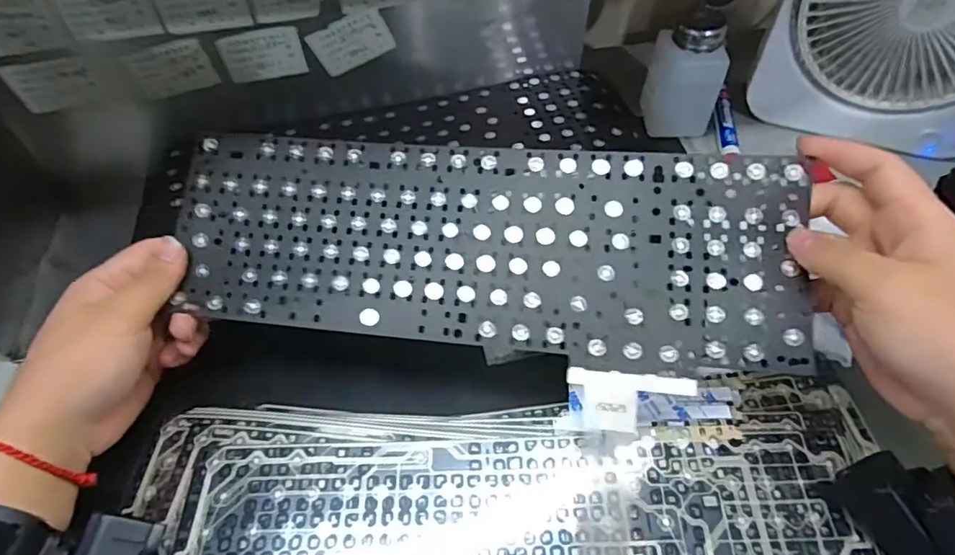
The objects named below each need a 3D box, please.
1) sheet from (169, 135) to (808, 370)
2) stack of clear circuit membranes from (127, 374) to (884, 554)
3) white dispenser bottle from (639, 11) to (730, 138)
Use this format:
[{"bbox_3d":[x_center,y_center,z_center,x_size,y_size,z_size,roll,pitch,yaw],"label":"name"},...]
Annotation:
[{"bbox_3d":[-0.002,-0.020,0.323,0.352,0.007,0.117,5,78,8],"label":"sheet"},{"bbox_3d":[0.018,0.139,0.303,0.404,0.032,0.168,1,53,2],"label":"stack of clear circuit membranes"},{"bbox_3d":[0.181,-0.174,0.481,0.058,0.097,0.044,1,53,2],"label":"white dispenser bottle"}]

